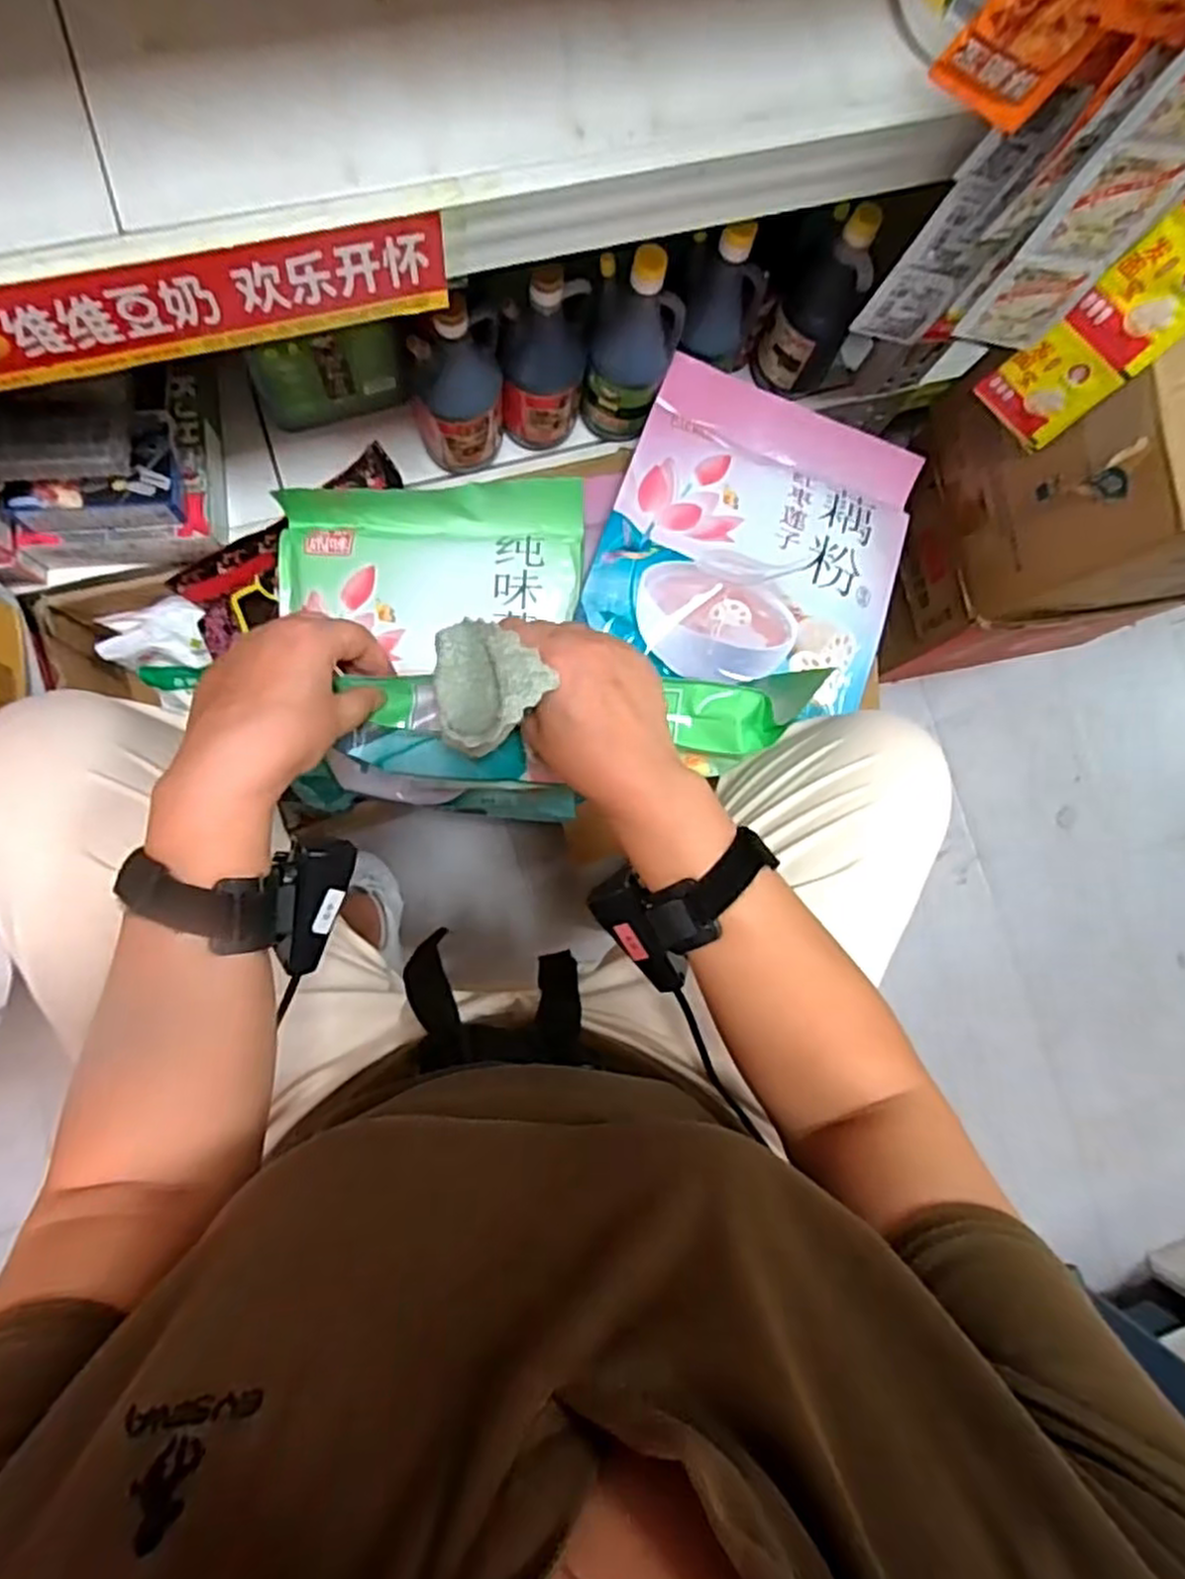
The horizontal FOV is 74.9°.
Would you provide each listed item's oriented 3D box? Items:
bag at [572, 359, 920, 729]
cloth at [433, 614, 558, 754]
[{"bbox_3d":[0.162,-0.248,0.769,0.284,0.054,0.336,19,82,-4],"label":"bag"},{"bbox_3d":[-0.060,-0.057,0.402,0.059,0.034,0.067,-40,90,-9],"label":"cloth"}]

